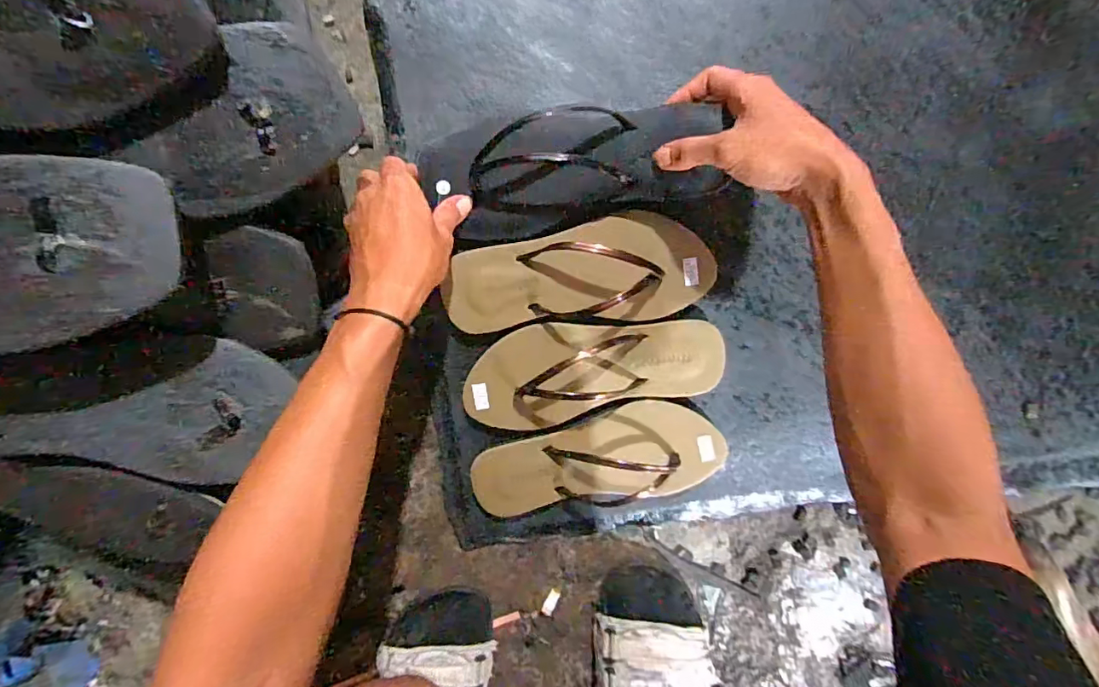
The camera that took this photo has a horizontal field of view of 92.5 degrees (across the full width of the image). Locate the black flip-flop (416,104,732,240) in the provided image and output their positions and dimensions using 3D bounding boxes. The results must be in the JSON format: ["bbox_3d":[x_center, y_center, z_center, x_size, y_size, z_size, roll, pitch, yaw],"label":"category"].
[{"bbox_3d":[0.017,-0.141,0.432,0.238,0.027,0.089,-7,99,4],"label":"black flip-flop"}]

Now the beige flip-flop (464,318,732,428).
[{"bbox_3d":[0.041,0.021,0.477,0.229,0.032,0.090,-12,97,1],"label":"beige flip-flop"}]

